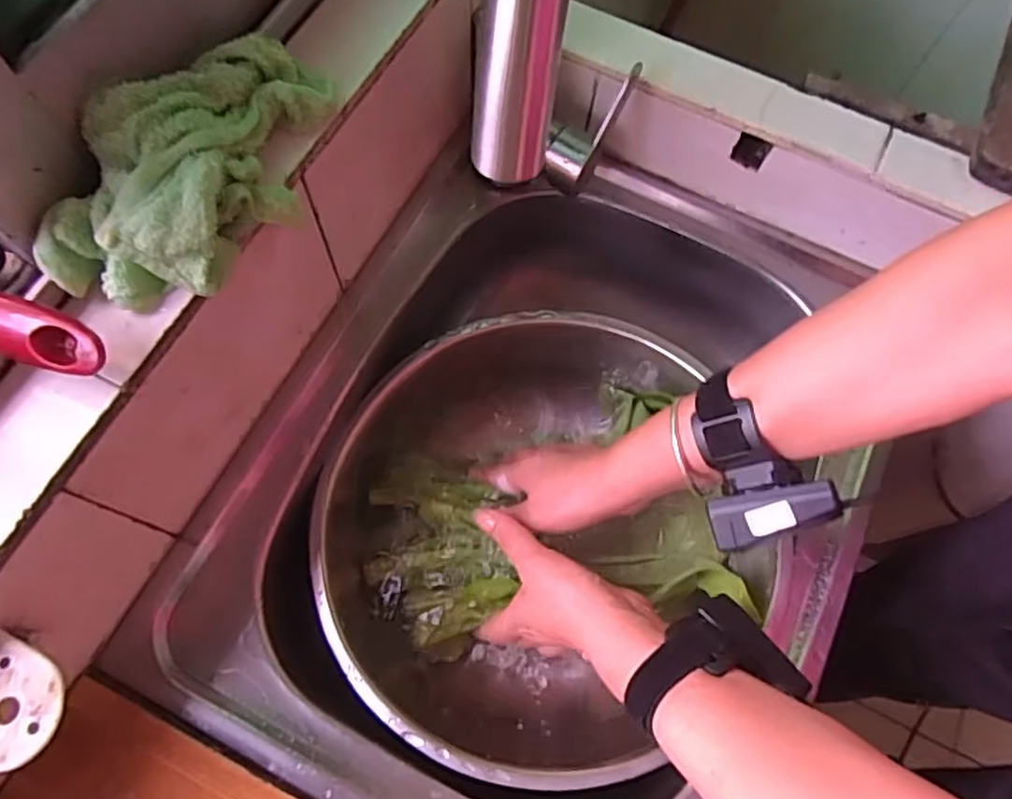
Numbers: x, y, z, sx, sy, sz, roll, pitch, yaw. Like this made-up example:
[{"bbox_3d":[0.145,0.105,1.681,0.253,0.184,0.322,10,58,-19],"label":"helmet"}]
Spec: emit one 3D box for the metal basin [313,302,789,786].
[{"bbox_3d":[0.016,0.097,0.511,0.299,0.090,0.320,1,70,-2],"label":"metal basin"}]

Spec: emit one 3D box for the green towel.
[{"bbox_3d":[-0.149,-0.118,0.335,0.072,0.052,0.164,33,72,10],"label":"green towel"}]

